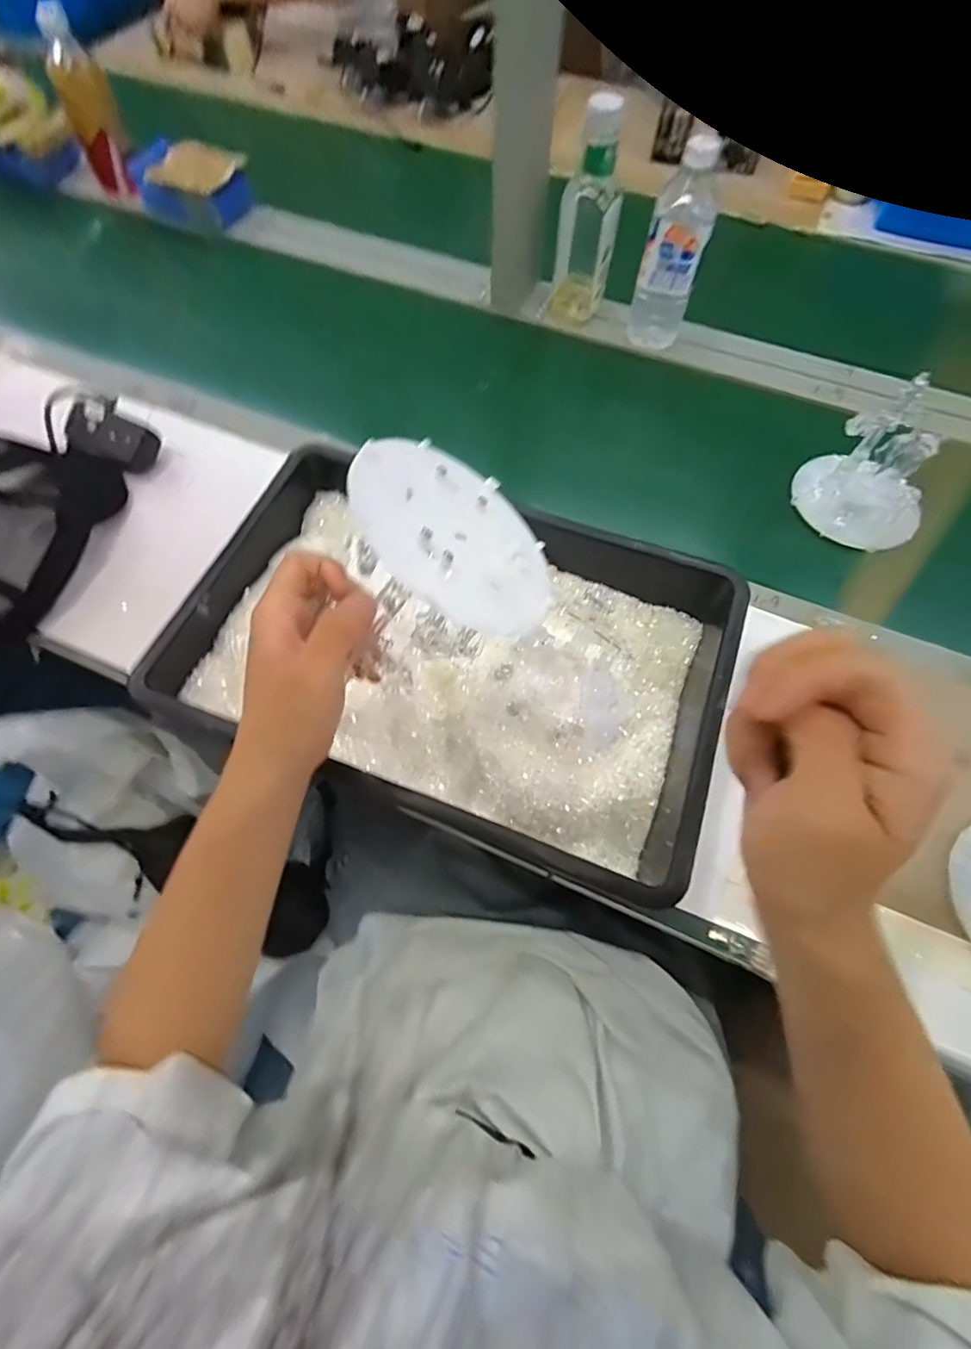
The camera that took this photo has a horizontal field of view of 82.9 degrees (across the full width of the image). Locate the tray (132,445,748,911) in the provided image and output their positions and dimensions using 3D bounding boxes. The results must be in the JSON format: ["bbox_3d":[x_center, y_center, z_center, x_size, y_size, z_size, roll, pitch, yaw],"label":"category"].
[{"bbox_3d":[-0.013,-0.020,0.456,0.422,0.077,0.265,19,65,8],"label":"tray"}]

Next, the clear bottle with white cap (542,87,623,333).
[{"bbox_3d":[0.122,-0.547,0.659,0.071,0.208,0.058,9,64,3],"label":"clear bottle with white cap"}]

